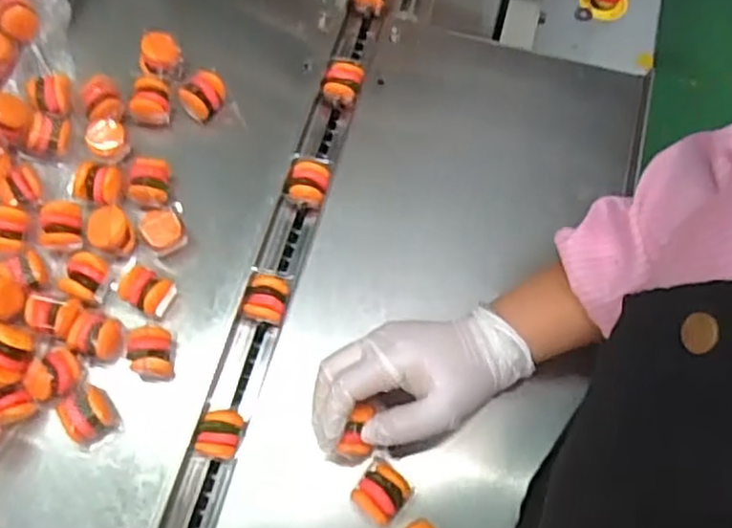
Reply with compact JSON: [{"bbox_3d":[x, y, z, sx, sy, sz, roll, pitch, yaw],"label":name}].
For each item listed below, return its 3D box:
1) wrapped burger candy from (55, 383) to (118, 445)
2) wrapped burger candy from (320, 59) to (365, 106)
[{"bbox_3d":[-0.187,0.101,0.484,0.031,0.027,0.031,-32,72,-12],"label":"wrapped burger candy"},{"bbox_3d":[-0.020,-0.155,0.613,0.031,0.028,0.030,20,70,7],"label":"wrapped burger candy"}]

